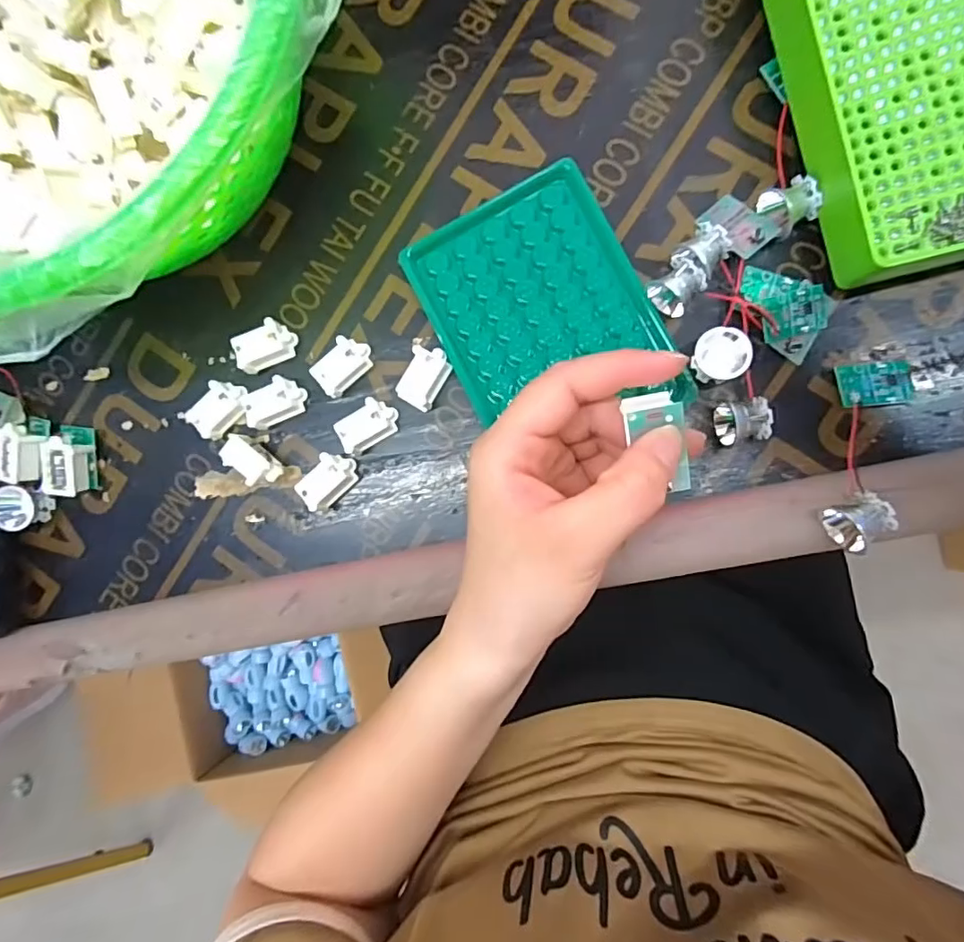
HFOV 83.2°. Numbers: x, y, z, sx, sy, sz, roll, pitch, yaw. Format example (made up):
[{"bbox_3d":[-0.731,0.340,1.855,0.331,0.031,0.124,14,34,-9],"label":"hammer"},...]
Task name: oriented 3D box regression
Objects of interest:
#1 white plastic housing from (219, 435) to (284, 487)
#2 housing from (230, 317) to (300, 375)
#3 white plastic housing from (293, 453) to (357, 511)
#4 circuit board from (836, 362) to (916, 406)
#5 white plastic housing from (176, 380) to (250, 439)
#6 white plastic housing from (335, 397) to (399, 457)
[{"bbox_3d":[-0.114,-0.005,0.272,0.018,0.019,0.027,-39,82,6],"label":"white plastic housing"},{"bbox_3d":[-0.109,-0.062,0.273,0.029,0.016,0.016,-30,83,7],"label":"housing"},{"bbox_3d":[-0.075,0.005,0.268,0.018,0.016,0.027,42,94,8],"label":"white plastic housing"},{"bbox_3d":[0.172,-0.038,0.237,0.031,0.007,0.019,-6,87,9],"label":"circuit board"},{"bbox_3d":[-0.133,-0.031,0.275,0.028,0.015,0.019,-43,82,5],"label":"white plastic housing"},{"bbox_3d":[-0.055,-0.021,0.266,0.028,0.015,0.018,-37,83,6],"label":"white plastic housing"}]

